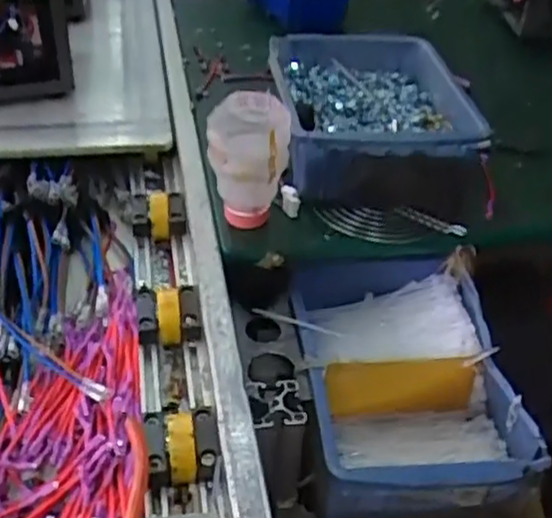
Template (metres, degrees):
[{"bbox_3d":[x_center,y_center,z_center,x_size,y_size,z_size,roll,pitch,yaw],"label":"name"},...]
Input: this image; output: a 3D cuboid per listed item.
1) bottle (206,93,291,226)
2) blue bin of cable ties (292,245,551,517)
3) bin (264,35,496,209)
[{"bbox_3d":[-0.023,-0.081,0.623,0.065,0.115,0.061,3,37,-2],"label":"bottle"},{"bbox_3d":[0.107,0.093,0.611,0.169,0.087,0.229,-1,38,-6],"label":"blue bin of cable ties"},{"bbox_3d":[0.093,-0.142,0.755,0.193,0.088,0.246,-2,38,-7],"label":"bin"}]

